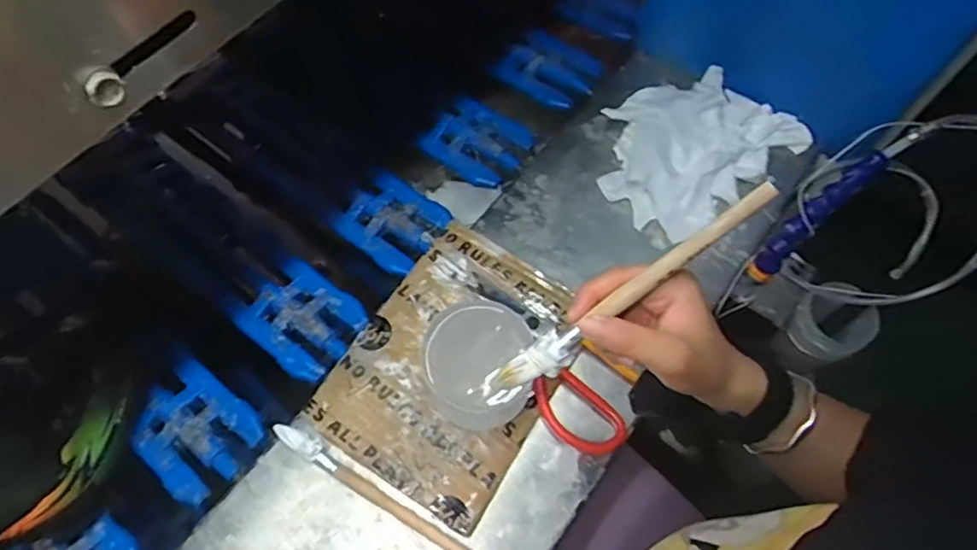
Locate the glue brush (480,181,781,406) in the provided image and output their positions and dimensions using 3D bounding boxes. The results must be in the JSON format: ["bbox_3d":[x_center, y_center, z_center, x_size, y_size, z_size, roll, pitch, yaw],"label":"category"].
[{"bbox_3d":[0.076,0.015,0.344,0.198,0.013,0.018,-37,70,14],"label":"glue brush"}]

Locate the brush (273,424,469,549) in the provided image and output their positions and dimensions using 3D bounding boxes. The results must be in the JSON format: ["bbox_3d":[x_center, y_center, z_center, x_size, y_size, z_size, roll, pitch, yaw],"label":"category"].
[{"bbox_3d":[-0.094,0.175,0.491,0.191,0.012,0.017,29,71,12],"label":"brush"}]

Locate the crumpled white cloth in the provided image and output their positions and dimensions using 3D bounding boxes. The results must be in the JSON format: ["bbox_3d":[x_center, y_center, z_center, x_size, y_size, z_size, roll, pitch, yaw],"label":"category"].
[{"bbox_3d":[0.221,-0.148,0.643,0.232,0.037,0.157,-33,70,-12],"label":"crumpled white cloth"}]

